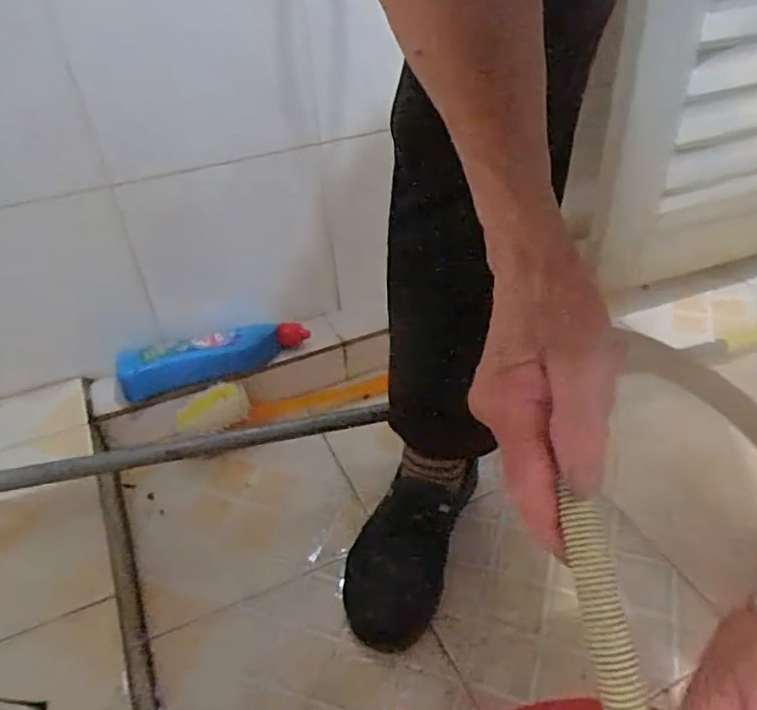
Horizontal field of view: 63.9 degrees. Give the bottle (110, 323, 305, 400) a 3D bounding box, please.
[{"bbox_3d":[-0.216,-0.004,0.804,0.248,0.051,0.062,-18,37,-19],"label":"bottle"}]

